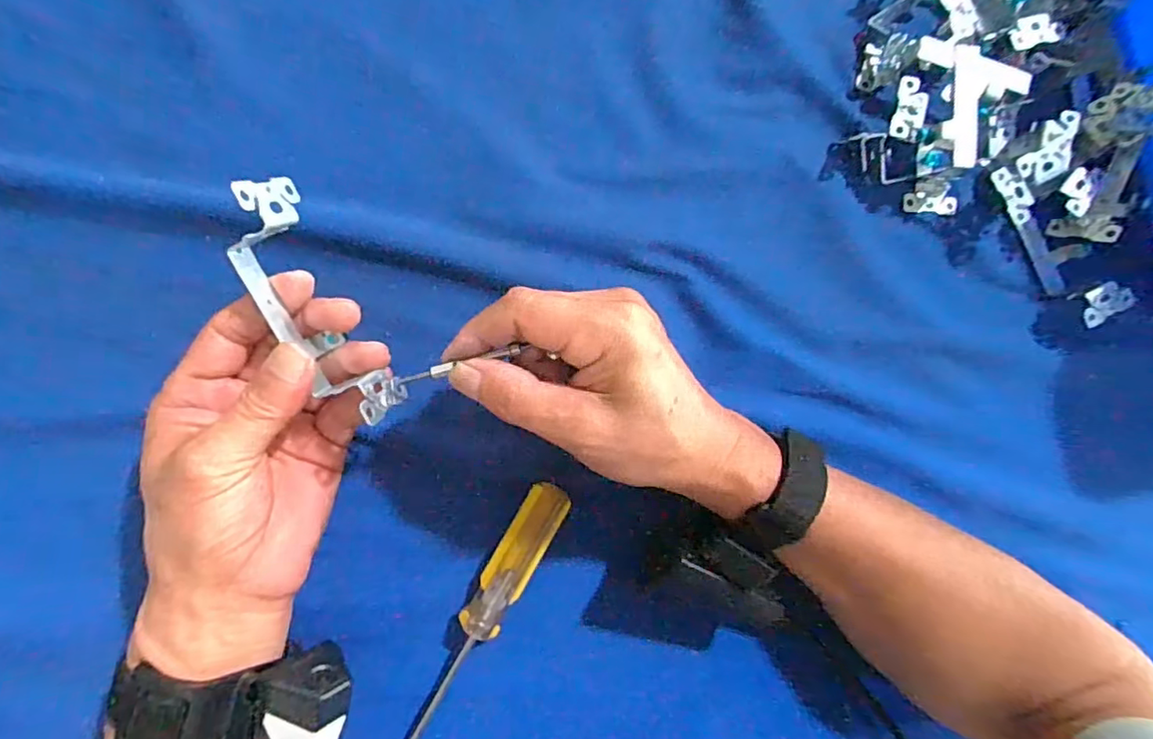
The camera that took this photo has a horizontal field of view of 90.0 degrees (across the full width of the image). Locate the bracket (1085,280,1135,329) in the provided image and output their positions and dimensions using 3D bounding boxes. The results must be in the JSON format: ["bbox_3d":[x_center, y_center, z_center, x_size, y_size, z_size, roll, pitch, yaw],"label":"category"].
[{"bbox_3d":[0.308,-0.039,0.335,0.031,0.005,0.019,-30,81,3],"label":"bracket"}]

